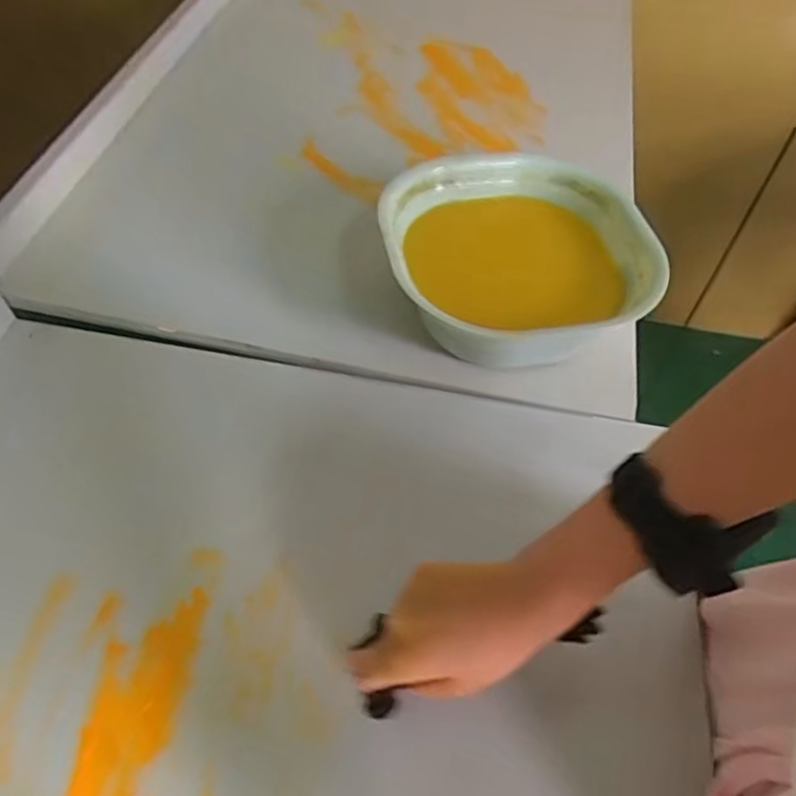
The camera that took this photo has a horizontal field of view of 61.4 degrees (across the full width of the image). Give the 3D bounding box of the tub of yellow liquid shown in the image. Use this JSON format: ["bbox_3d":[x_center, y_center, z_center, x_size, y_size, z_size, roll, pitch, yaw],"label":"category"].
[{"bbox_3d":[0.109,-0.125,0.630,0.240,0.098,0.226,1,53,-2],"label":"tub of yellow liquid"}]

